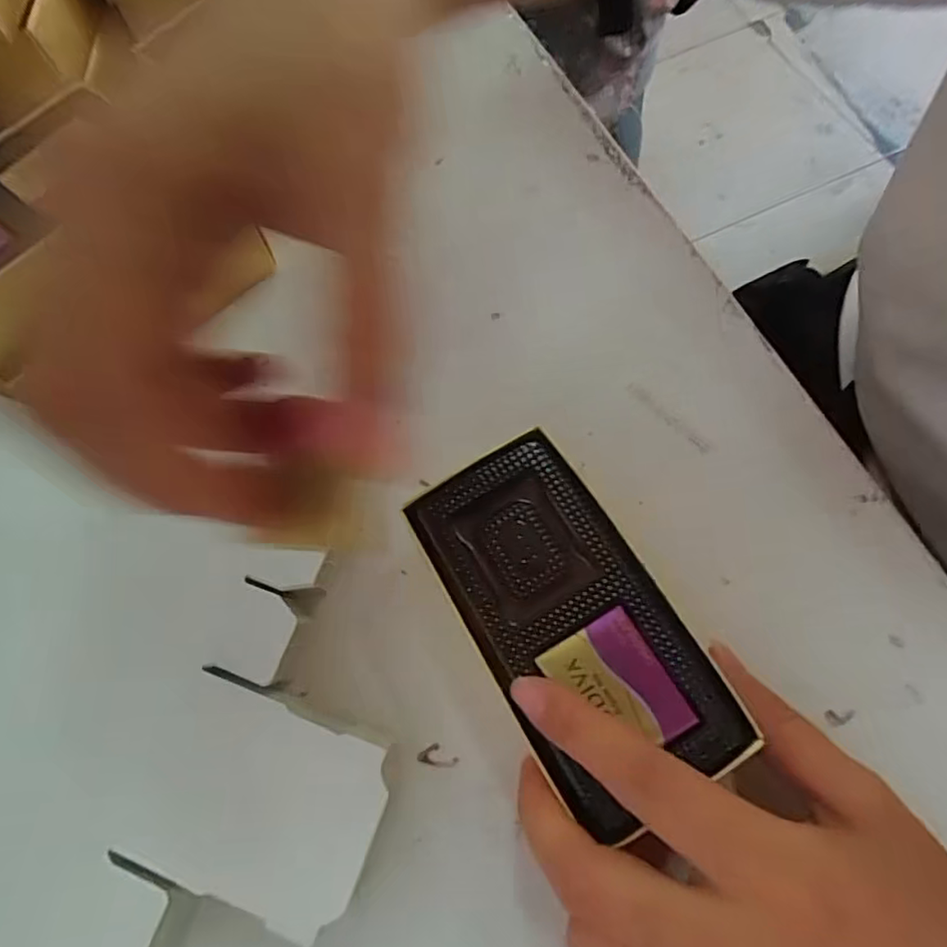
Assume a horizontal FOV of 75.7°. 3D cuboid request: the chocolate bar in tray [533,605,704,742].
[{"bbox_3d":[0.042,0.062,0.177,0.030,0.004,0.038,-30,70,-9],"label":"chocolate bar in tray"}]

